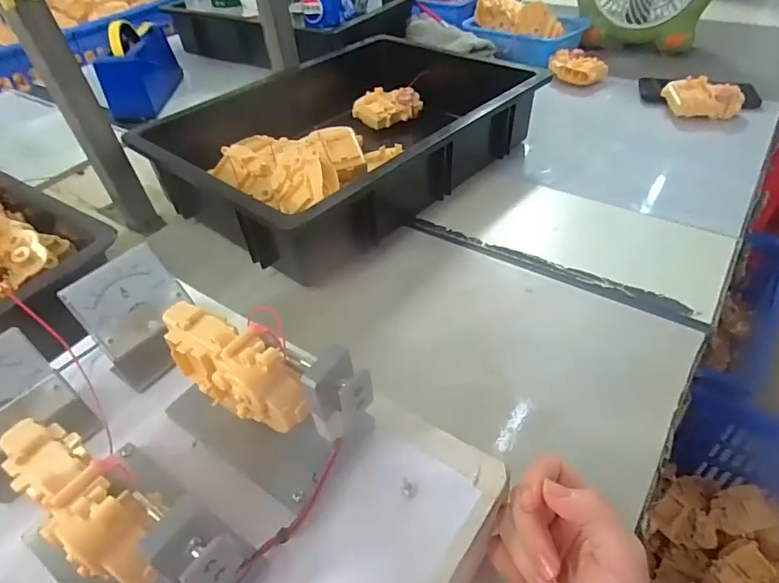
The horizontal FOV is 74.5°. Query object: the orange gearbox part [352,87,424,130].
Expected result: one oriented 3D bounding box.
[{"bbox_3d":[-0.004,-0.279,0.772,0.094,0.033,0.066,-28,48,-23],"label":"orange gearbox part"}]

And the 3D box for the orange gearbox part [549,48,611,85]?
[{"bbox_3d":[0.321,-0.382,0.872,0.105,0.038,0.060,25,51,28],"label":"orange gearbox part"}]

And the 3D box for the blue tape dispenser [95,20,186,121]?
[{"bbox_3d":[-0.427,-0.388,0.875,0.072,0.120,0.201,-6,43,-2],"label":"blue tape dispenser"}]

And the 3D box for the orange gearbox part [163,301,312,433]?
[{"bbox_3d":[-0.089,0.041,0.285,0.094,0.043,0.035,27,52,30],"label":"orange gearbox part"}]

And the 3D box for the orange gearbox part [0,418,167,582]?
[{"bbox_3d":[-0.143,0.093,0.233,0.095,0.040,0.035,21,49,25],"label":"orange gearbox part"}]

